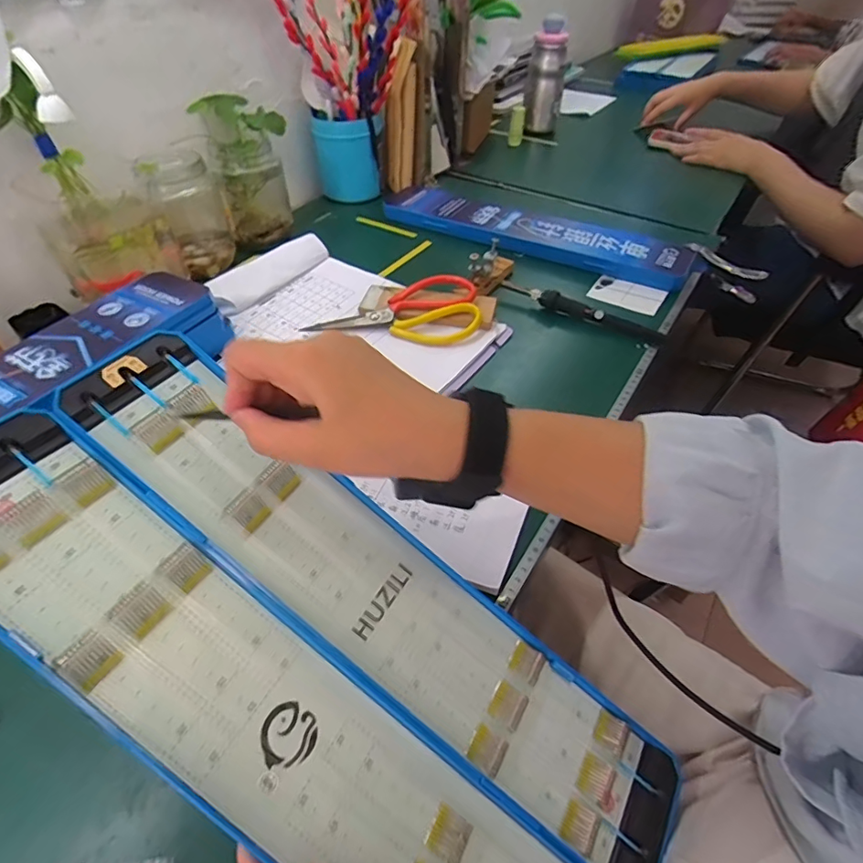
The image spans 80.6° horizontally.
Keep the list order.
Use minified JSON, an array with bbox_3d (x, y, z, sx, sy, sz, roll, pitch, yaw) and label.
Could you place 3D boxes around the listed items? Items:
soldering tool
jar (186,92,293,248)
[{"bbox_3d":[0.176,-0.141,0.596,0.199,0.021,0.017,28,52,25],"label":"soldering tool"},{"bbox_3d":[-0.250,-0.361,0.703,0.108,0.162,0.098,-20,49,-18],"label":"jar"}]

